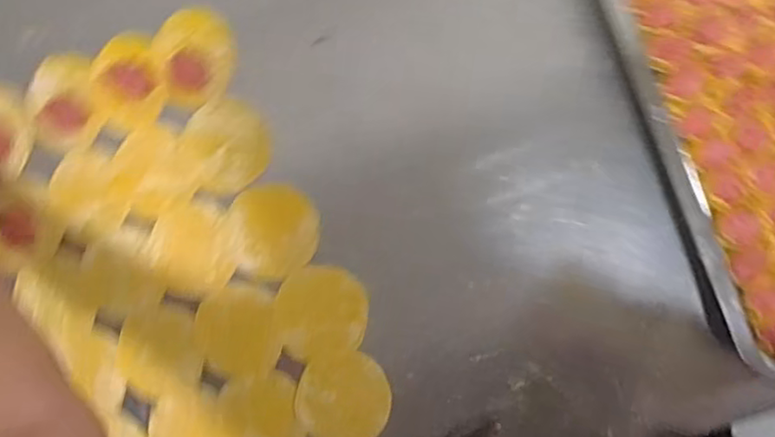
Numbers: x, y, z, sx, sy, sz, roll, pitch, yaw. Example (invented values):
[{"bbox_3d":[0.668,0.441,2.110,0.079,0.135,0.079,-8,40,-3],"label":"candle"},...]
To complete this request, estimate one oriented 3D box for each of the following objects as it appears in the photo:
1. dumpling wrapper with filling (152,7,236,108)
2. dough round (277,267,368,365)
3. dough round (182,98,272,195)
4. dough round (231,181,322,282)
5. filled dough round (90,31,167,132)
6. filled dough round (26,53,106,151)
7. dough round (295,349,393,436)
[{"bbox_3d":[-0.174,-0.146,0.585,0.072,0.012,0.081,-17,86,8],"label":"dumpling wrapper with filling"},{"bbox_3d":[-0.058,0.081,0.570,0.080,0.004,0.077,0,88,9],"label":"dough round"},{"bbox_3d":[-0.143,-0.066,0.586,0.074,0.006,0.081,0,88,9],"label":"dough round"},{"bbox_3d":[-0.102,0.012,0.577,0.080,0.004,0.082,0,88,9],"label":"dough round"},{"bbox_3d":[-0.240,-0.126,0.595,0.070,0.010,0.080,-24,85,7],"label":"filled dough round"},{"bbox_3d":[-0.304,-0.108,0.605,0.074,0.017,0.085,-14,87,8],"label":"filled dough round"},{"bbox_3d":[-0.038,0.159,0.566,0.081,0.005,0.084,0,88,9],"label":"dough round"}]

